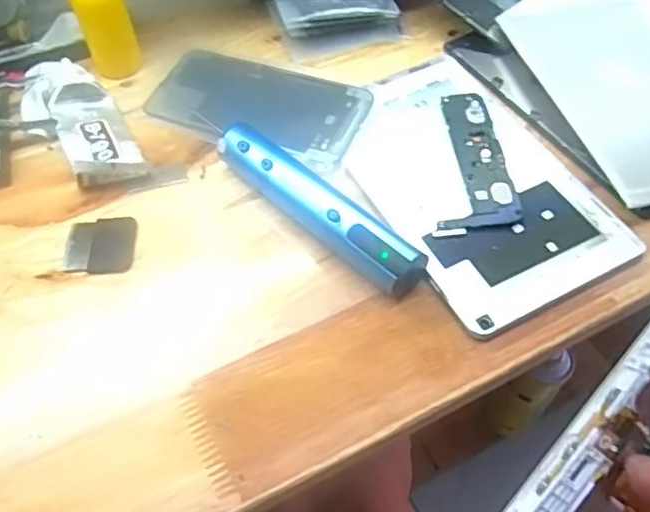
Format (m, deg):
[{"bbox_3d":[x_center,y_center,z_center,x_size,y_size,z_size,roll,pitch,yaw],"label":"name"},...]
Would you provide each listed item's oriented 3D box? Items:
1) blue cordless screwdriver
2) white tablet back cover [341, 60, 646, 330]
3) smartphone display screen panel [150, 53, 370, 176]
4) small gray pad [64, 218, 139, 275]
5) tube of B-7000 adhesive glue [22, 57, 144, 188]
[{"bbox_3d":[-0.006,-0.029,0.367,0.148,0.028,0.031,39,64,25],"label":"blue cordless screwdriver"},{"bbox_3d":[0.093,-0.053,0.396,0.130,0.008,0.200,-24,58,-14],"label":"white tablet back cover"},{"bbox_3d":[-0.050,-0.109,0.437,0.156,0.012,0.076,18,63,15],"label":"smartphone display screen panel"},{"bbox_3d":[-0.134,-0.008,0.373,0.040,0.006,0.039,-1,55,1],"label":"small gray pad"},{"bbox_3d":[-0.167,-0.092,0.420,0.053,0.021,0.123,-30,60,-18],"label":"tube of B-7000 adhesive glue"}]

